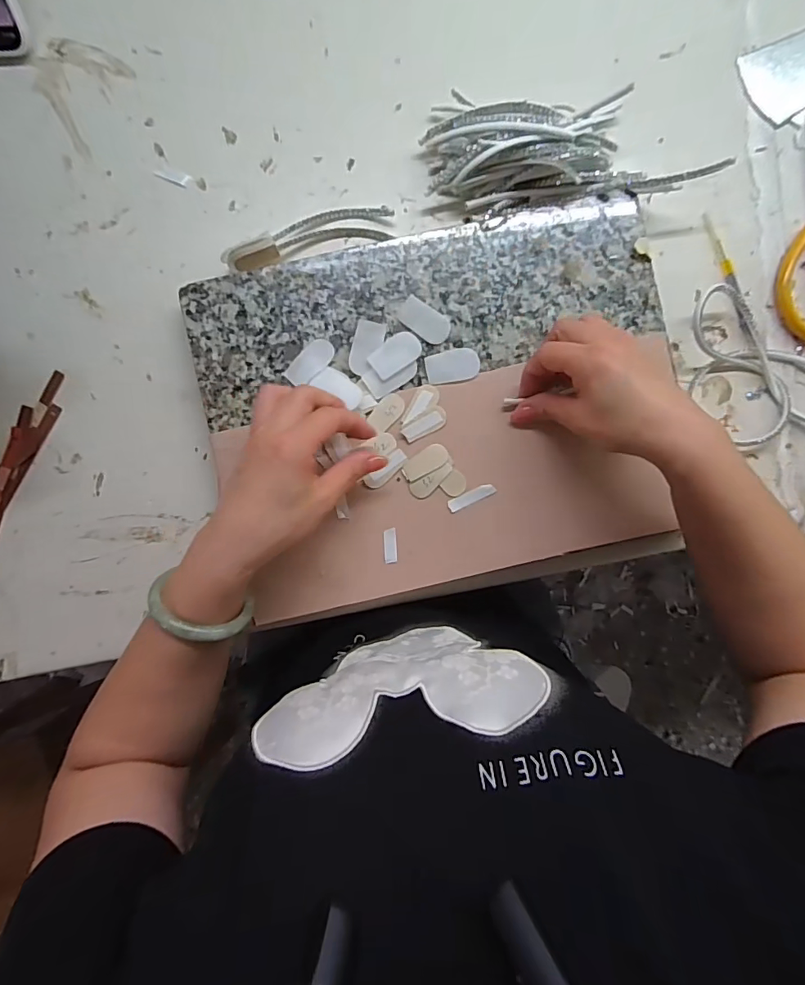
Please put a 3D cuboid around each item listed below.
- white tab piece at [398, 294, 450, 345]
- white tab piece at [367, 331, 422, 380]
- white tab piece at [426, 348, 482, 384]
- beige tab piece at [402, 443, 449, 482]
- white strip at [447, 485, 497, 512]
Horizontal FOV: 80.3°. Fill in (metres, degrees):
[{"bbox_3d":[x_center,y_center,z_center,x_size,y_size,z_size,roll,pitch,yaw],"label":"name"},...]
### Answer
[{"bbox_3d":[0.019,-0.138,0.382,0.042,0.004,0.024,35,90,0],"label":"white tab piece"},{"bbox_3d":[-0.005,-0.111,0.381,0.043,0.006,0.026,-37,90,0],"label":"white tab piece"},{"bbox_3d":[0.041,-0.102,0.383,0.043,0.004,0.025,-11,90,0],"label":"white tab piece"},{"bbox_3d":[0.018,-0.024,0.380,0.038,0.004,0.018,-29,90,0],"label":"beige tab piece"},{"bbox_3d":[0.055,0.004,0.381,0.039,0.004,0.010,-25,90,0],"label":"white strip"}]

